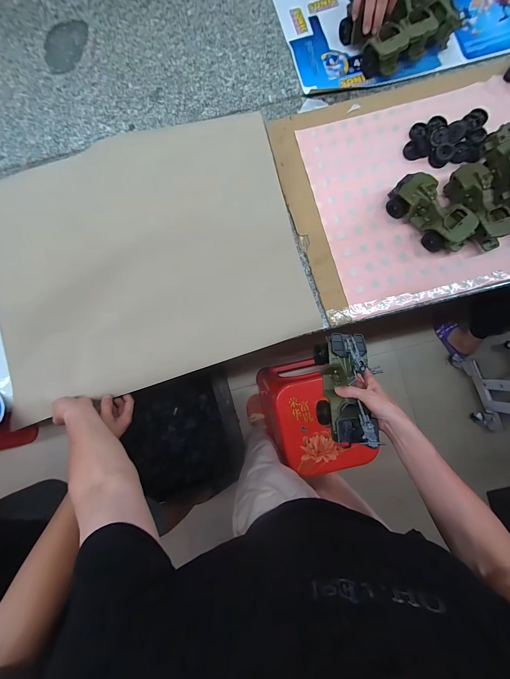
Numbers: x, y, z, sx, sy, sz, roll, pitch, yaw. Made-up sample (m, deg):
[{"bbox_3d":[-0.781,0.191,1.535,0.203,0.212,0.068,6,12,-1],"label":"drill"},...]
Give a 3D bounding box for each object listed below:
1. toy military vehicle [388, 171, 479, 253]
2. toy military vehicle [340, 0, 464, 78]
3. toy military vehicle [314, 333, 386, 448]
[{"bbox_3d":[0.392,-0.281,0.575,0.082,0.075,0.197,-43,85,-2],"label":"toy military vehicle"},{"bbox_3d":[0.354,-0.756,0.623,0.233,0.069,0.170,-23,85,0],"label":"toy military vehicle"},{"bbox_3d":[0.169,0.088,0.470,0.098,0.087,0.192,-1,71,2],"label":"toy military vehicle"}]

